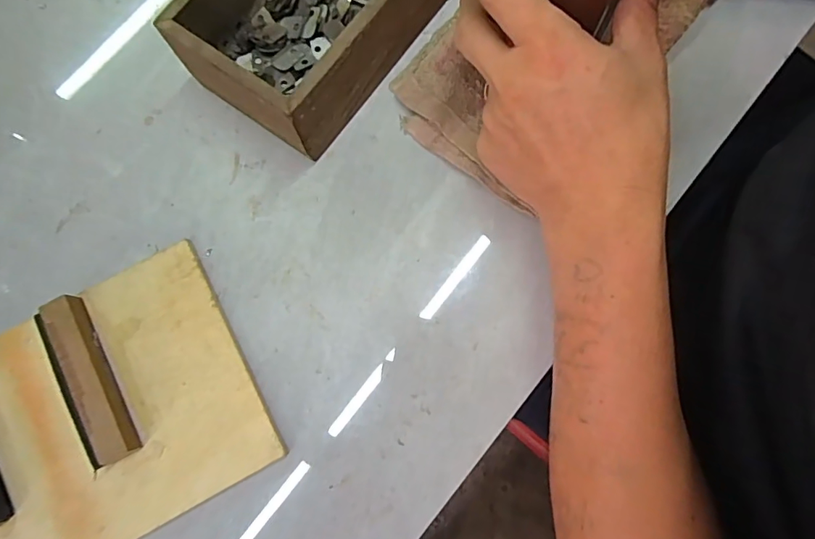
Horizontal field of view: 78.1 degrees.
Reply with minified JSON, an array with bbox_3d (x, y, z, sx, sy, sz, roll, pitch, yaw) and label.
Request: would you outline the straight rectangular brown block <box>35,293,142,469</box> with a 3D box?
[{"bbox_3d":[-0.183,0.062,0.287,0.023,0.018,0.097,-27,78,-4],"label":"straight rectangular brown block"}]

